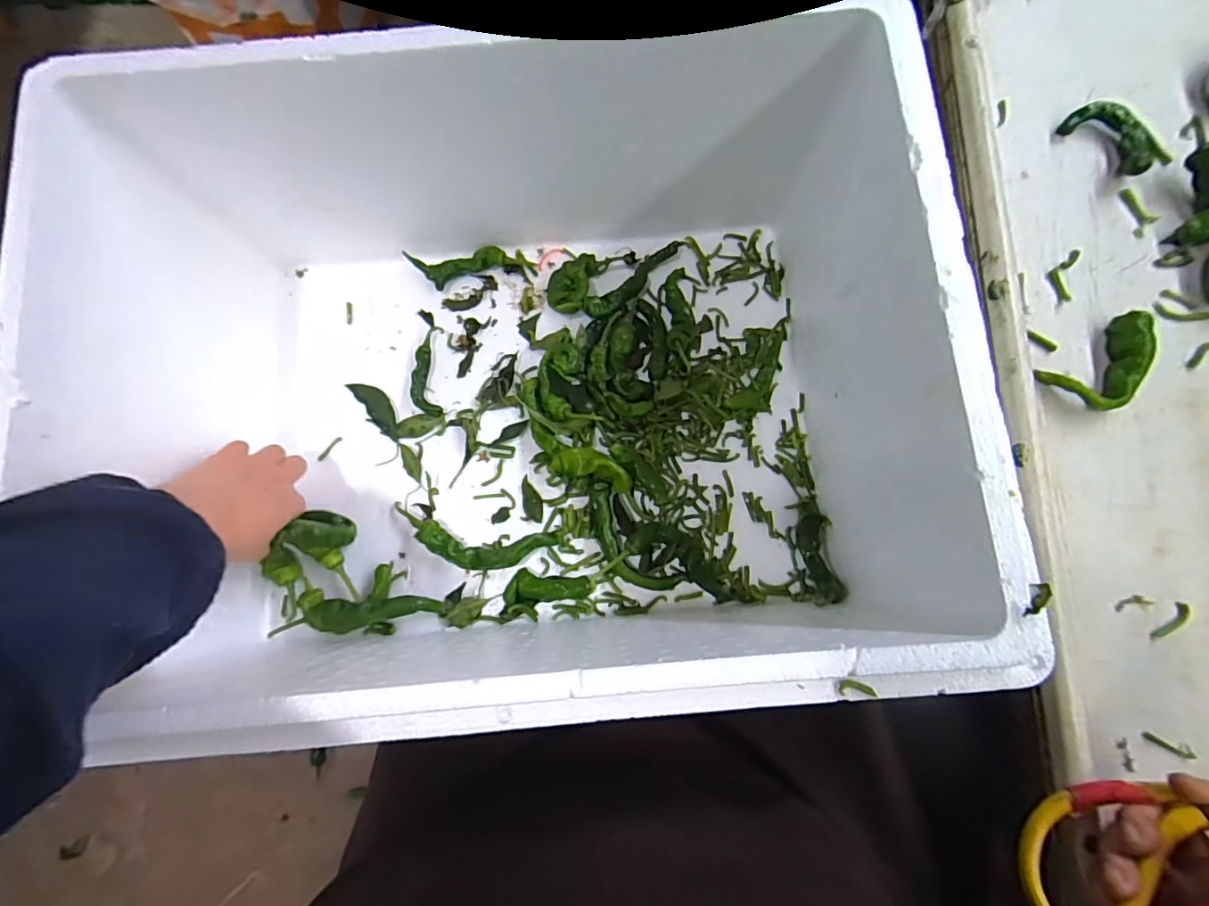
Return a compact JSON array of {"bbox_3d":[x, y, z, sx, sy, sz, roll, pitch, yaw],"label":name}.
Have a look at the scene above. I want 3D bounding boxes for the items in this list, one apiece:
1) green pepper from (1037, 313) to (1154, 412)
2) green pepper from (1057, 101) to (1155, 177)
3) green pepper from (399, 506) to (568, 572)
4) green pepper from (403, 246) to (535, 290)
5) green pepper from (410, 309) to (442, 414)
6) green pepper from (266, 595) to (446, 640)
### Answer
[{"bbox_3d":[0.358,-0.062,0.383,0.074,0.024,0.047,-35,81,-6],"label":"green pepper"},{"bbox_3d":[0.392,-0.244,0.416,0.040,0.024,0.067,-36,81,-6],"label":"green pepper"},{"bbox_3d":[-0.125,0.087,0.522,0.162,0.025,0.045,8,79,2],"label":"green pepper"},{"bbox_3d":[-0.139,-0.197,0.573,0.129,0.023,0.034,-7,79,-1],"label":"green pepper"},{"bbox_3d":[-0.186,-0.093,0.561,0.027,0.011,0.115,-8,79,-1],"label":"green pepper"},{"bbox_3d":[-0.226,0.147,0.497,0.143,0.034,0.029,-6,79,-1],"label":"green pepper"}]

